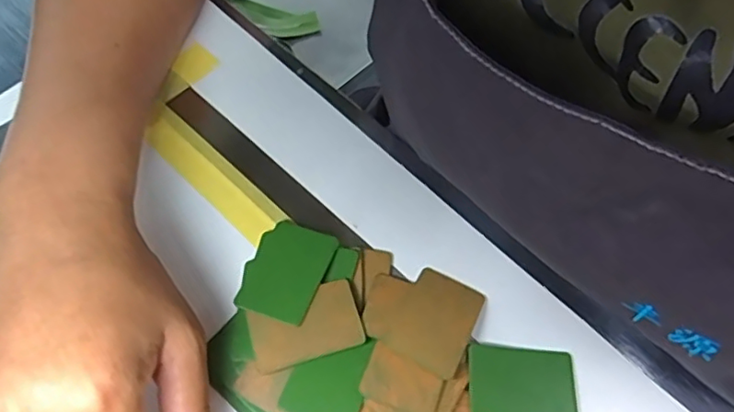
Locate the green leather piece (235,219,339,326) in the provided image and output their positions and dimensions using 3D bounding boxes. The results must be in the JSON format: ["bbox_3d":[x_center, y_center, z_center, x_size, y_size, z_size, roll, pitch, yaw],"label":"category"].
[{"bbox_3d":[-0.041,0.032,0.290,0.040,0.004,0.052,16,57,14],"label":"green leather piece"}]

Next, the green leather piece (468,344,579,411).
[{"bbox_3d":[0.073,0.085,0.272,0.051,0.004,0.035,5,59,-6],"label":"green leather piece"}]

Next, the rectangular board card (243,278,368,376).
[{"bbox_3d":[-0.029,0.058,0.276,0.051,0.008,0.033,-17,65,-10],"label":"rectangular board card"}]

